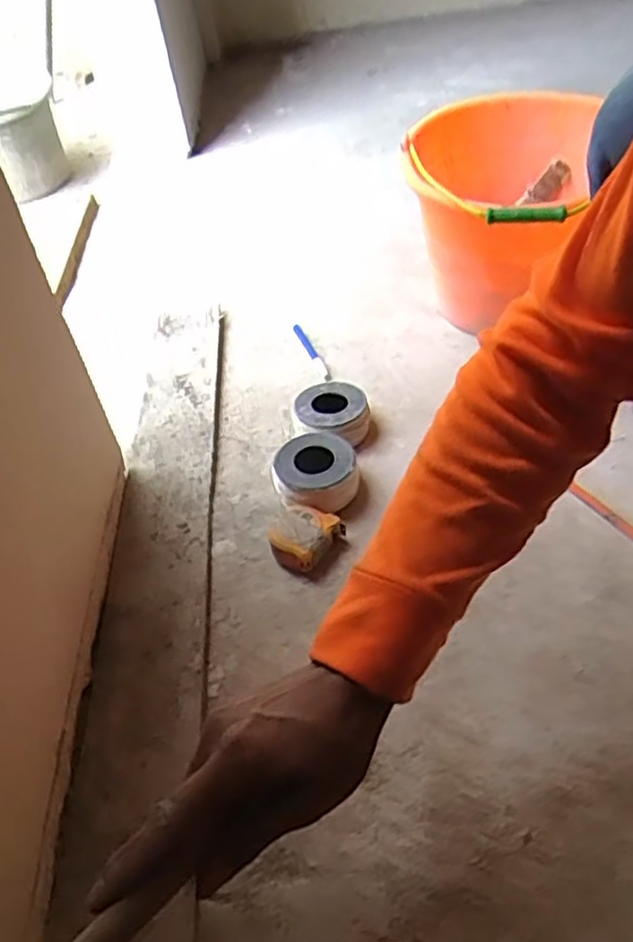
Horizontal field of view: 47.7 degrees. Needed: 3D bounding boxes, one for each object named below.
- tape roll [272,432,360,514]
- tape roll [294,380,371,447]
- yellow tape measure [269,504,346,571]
[{"bbox_3d":[0.000,0.006,0.772,0.088,0.052,0.091,-4,46,5],"label":"tape roll"},{"bbox_3d":[0.017,-0.063,0.837,0.082,0.047,0.081,-4,46,5],"label":"tape roll"},{"bbox_3d":[-0.013,0.069,0.724,0.058,0.042,0.068,18,51,24],"label":"yellow tape measure"}]

